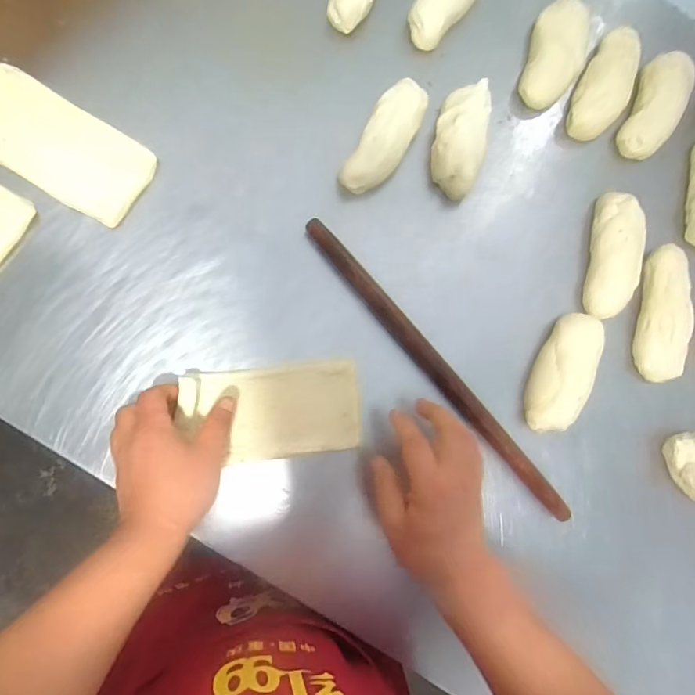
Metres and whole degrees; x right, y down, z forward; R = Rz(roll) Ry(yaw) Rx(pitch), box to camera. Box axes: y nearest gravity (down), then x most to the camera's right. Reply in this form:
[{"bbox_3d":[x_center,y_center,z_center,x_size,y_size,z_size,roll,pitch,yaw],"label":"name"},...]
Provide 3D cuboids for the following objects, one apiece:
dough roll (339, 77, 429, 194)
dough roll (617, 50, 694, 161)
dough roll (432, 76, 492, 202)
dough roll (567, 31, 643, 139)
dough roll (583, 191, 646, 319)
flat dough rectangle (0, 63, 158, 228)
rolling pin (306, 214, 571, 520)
[{"bbox_3d":[0.042,-0.225,0.499,0.052,0.041,0.133,28,84,-3],"label":"dough roll"},{"bbox_3d":[0.346,-0.272,0.530,0.055,0.030,0.134,23,83,-2],"label":"dough roll"},{"bbox_3d":[0.121,-0.226,0.500,0.054,0.041,0.125,13,85,-5],"label":"dough roll"},{"bbox_3d":[0.289,-0.296,0.528,0.056,0.032,0.140,28,84,-3],"label":"dough roll"},{"bbox_3d":[0.288,-0.098,0.510,0.050,0.034,0.131,9,85,-5],"label":"dough roll"},{"bbox_3d":[-0.288,-0.201,0.471,0.181,0.007,0.090,31,83,-3],"label":"flat dough rectangle"},{"bbox_3d":[0.090,0.024,0.482,0.017,0.023,0.389,-40,91,-7],"label":"rolling pin"}]

